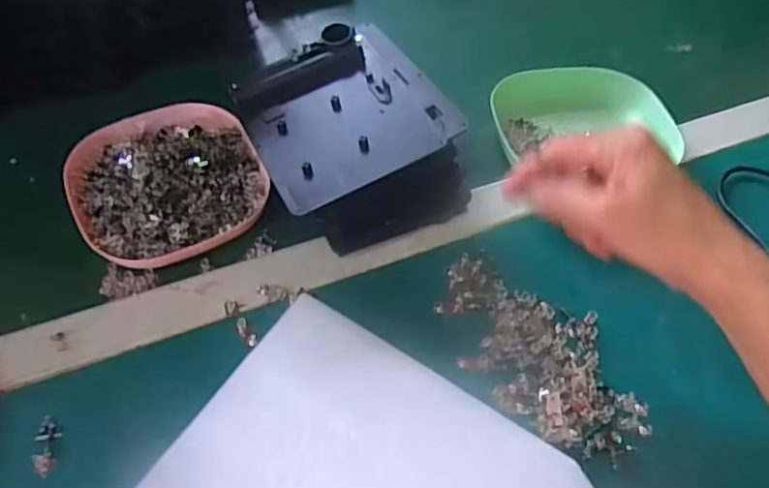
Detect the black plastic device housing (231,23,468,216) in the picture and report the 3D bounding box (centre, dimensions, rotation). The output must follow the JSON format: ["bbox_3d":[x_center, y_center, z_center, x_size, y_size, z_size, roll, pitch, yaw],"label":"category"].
[{"bbox_3d":[-0.028,-0.091,0.434,0.126,0.025,0.123,-24,62,-18],"label":"black plastic device housing"}]

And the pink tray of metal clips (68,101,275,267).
[{"bbox_3d":[-0.161,-0.050,0.473,0.133,0.027,0.130,-24,61,-20],"label":"pink tray of metal clips"}]

